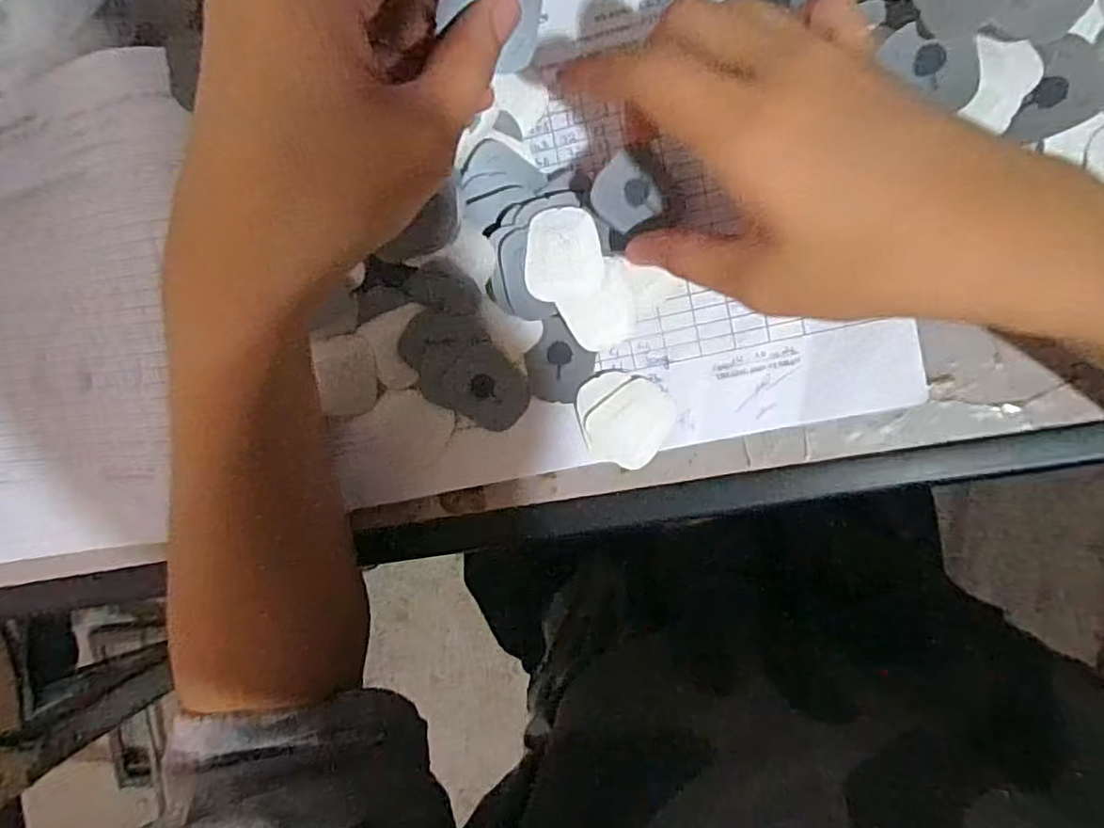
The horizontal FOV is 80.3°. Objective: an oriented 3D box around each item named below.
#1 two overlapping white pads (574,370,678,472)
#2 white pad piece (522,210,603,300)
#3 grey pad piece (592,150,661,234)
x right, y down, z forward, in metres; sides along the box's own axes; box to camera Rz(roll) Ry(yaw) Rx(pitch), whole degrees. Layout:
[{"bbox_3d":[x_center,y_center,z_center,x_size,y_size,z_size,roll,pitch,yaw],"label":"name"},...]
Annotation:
[{"bbox_3d":[0.032,0.003,0.294,0.042,0.004,0.040,19,98,4],"label":"two overlapping white pads"},{"bbox_3d":[0.005,-0.068,0.281,0.032,0.004,0.037,-6,104,-1],"label":"white pad piece"},{"bbox_3d":[0.030,-0.089,0.270,0.025,0.004,0.027,-45,108,-2],"label":"grey pad piece"}]

